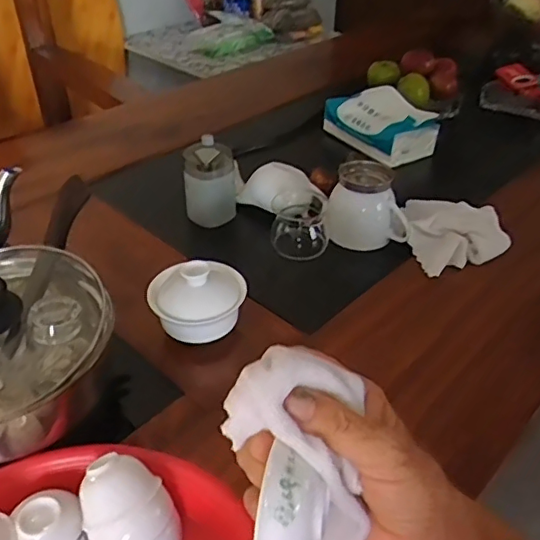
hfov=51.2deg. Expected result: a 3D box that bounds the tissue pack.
[{"bbox_3d":[0.161,-0.221,0.831,0.088,0.065,0.162,-23,44,-28],"label":"tissue pack"}]

